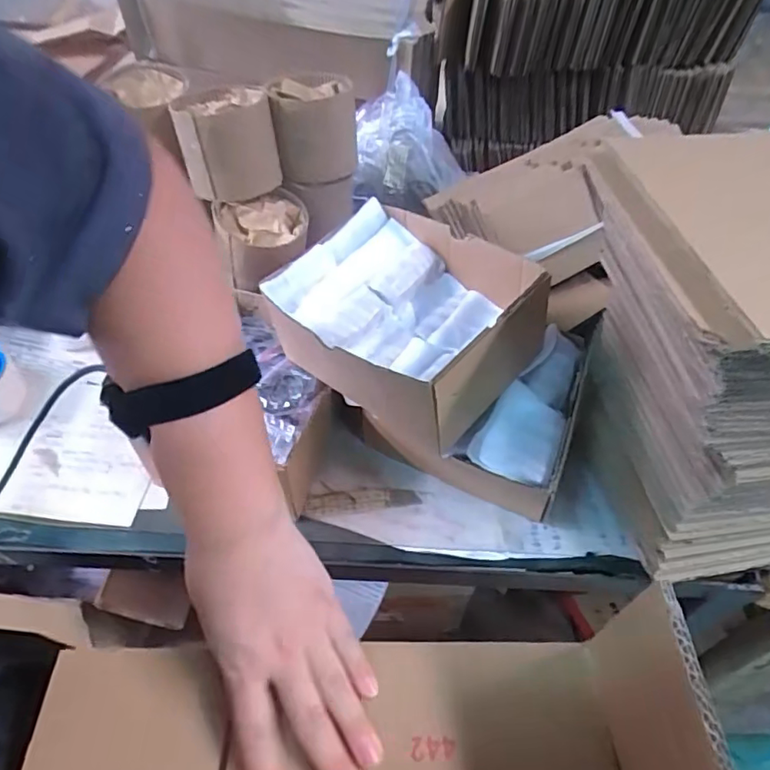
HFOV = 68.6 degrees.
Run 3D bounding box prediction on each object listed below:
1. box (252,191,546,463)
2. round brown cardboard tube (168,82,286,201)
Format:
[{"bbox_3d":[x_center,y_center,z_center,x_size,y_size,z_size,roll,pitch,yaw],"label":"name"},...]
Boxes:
[{"bbox_3d":[0.016,-0.058,0.499,0.202,0.100,0.171,36,59,25],"label":"box"},{"bbox_3d":[-0.163,-0.246,0.585,0.094,0.092,0.095,1,51,-1],"label":"round brown cardboard tube"}]

